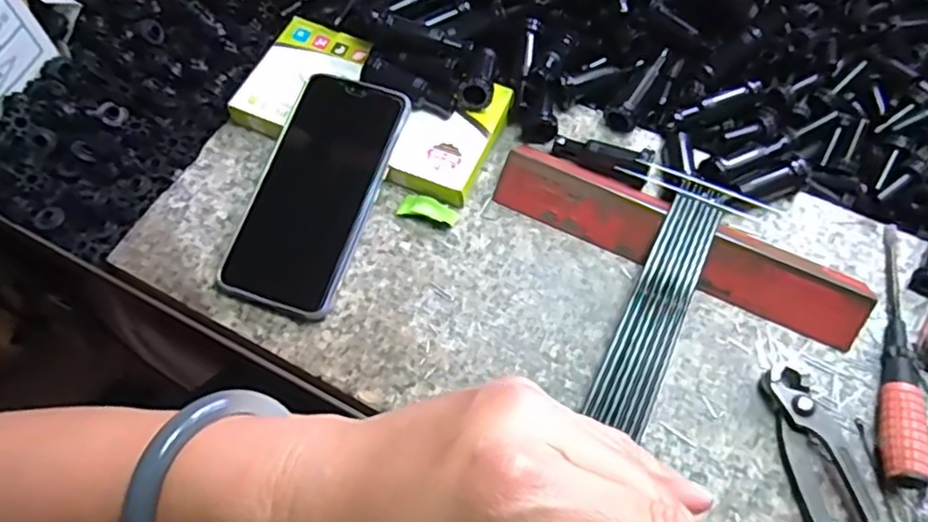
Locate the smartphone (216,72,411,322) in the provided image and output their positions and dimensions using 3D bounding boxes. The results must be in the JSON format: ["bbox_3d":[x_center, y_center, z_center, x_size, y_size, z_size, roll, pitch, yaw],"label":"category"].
[{"bbox_3d":[-0.093,-0.047,0.423,0.073,0.009,0.158,16,73,13],"label":"smartphone"}]

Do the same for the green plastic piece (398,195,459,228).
[{"bbox_3d":[-0.022,-0.033,0.433,0.038,0.006,0.016,14,65,8],"label":"green plastic piece"}]

